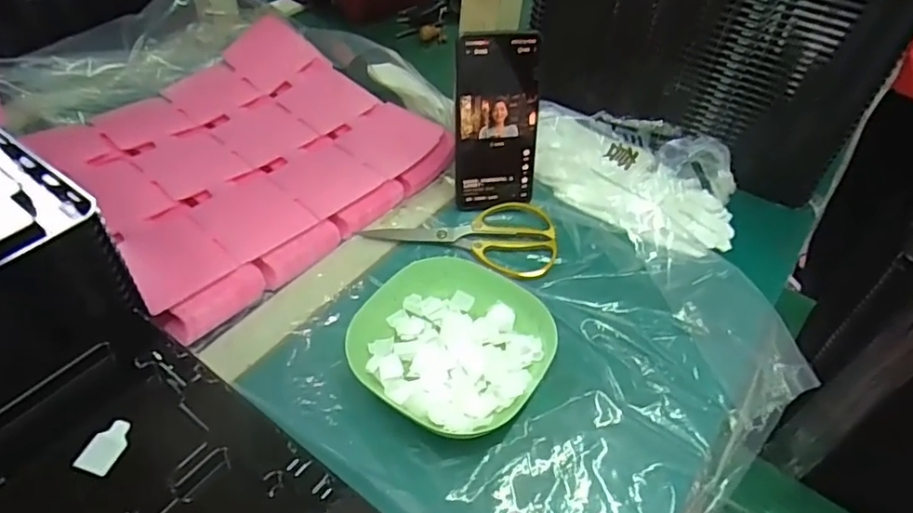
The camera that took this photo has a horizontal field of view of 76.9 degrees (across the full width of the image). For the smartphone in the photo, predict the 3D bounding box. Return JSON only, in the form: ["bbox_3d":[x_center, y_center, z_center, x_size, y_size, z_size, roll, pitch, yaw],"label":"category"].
[{"bbox_3d":[0.037,-0.122,0.532,0.075,0.160,0.014,-2,27,-4],"label":"smartphone"}]

